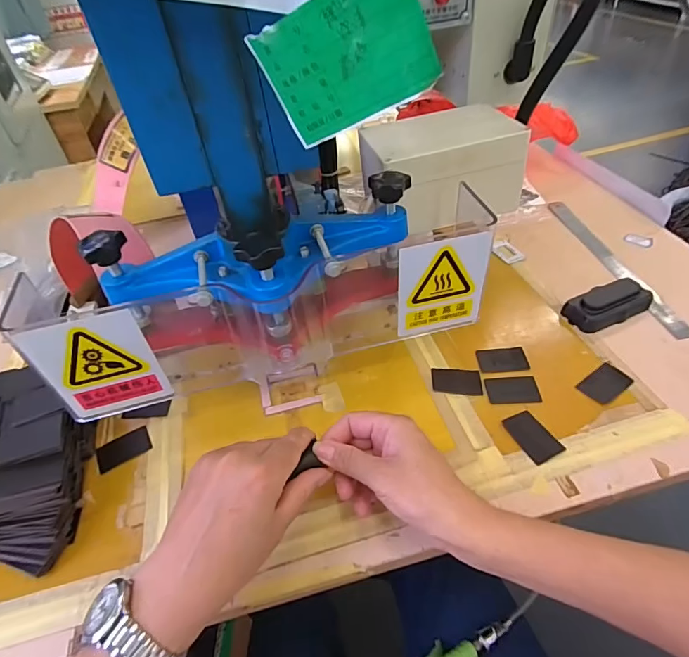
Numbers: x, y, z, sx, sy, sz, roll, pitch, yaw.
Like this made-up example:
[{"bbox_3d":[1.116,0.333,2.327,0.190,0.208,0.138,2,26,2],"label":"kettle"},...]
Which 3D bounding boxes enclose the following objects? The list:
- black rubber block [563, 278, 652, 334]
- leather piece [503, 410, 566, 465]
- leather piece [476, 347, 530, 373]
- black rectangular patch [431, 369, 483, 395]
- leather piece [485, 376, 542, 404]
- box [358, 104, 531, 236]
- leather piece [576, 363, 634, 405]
[{"bbox_3d":[0.333,-0.031,0.550,0.111,0.030,0.049,-21,47,-16],"label":"black rubber block"},{"bbox_3d":[0.189,0.108,0.442,0.035,0.004,0.055,-19,47,-15],"label":"leather piece"},{"bbox_3d":[0.186,0.036,0.515,0.055,0.004,0.035,-3,45,0],"label":"leather piece"},{"bbox_3d":[0.127,0.060,0.498,0.055,0.004,0.036,1,45,5],"label":"black rectangular patch"},{"bbox_3d":[0.186,0.068,0.485,0.055,0.004,0.035,-1,45,3],"label":"leather piece"},{"bbox_3d":[0.107,-0.182,0.497,0.156,0.085,0.110,-17,45,-11],"label":"box"},{"bbox_3d":[0.285,0.060,0.479,0.058,0.004,0.034,-28,49,-23],"label":"leather piece"}]

